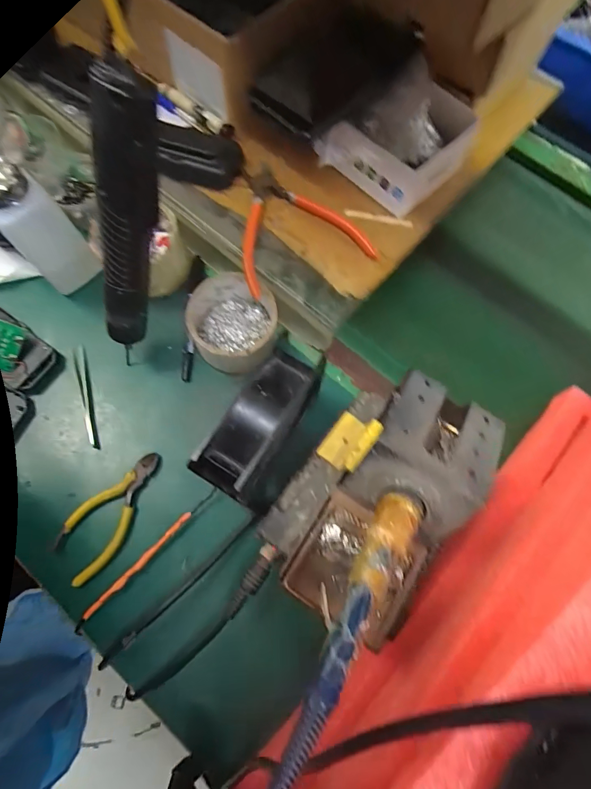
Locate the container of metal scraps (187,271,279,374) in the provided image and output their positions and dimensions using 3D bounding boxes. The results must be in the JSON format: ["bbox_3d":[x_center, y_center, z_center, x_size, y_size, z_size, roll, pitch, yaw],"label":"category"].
[{"bbox_3d":[-0.057,-0.068,0.392,0.080,0.054,0.083,0,72,-1],"label":"container of metal scraps"}]

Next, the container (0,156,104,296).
[{"bbox_3d":[-0.238,-0.152,0.374,0.056,0.130,0.058,-42,78,-13],"label":"container"}]

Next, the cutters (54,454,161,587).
[{"bbox_3d":[-0.165,0.104,0.363,0.048,0.009,0.121,32,74,8],"label":"cutters"}]

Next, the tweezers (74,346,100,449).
[{"bbox_3d":[-0.203,0.003,0.397,0.011,0.006,0.105,-17,74,-7],"label":"tweezers"}]

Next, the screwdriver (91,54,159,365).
[{"bbox_3d":[-0.123,-0.110,0.293,0.031,0.205,0.028,36,47,9],"label":"screwdriver"}]

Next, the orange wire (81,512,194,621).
[{"bbox_3d":[-0.132,0.143,0.344,0.113,0.009,0.007,-43,78,-13],"label":"orange wire"}]

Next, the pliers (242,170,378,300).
[{"bbox_3d":[-0.002,-0.169,0.391,0.119,0.024,0.126,-18,74,-7],"label":"pliers"}]

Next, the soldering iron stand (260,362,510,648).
[{"bbox_3d":[0.051,0.062,0.257,0.102,0.079,0.163,31,74,8],"label":"soldering iron stand"}]

